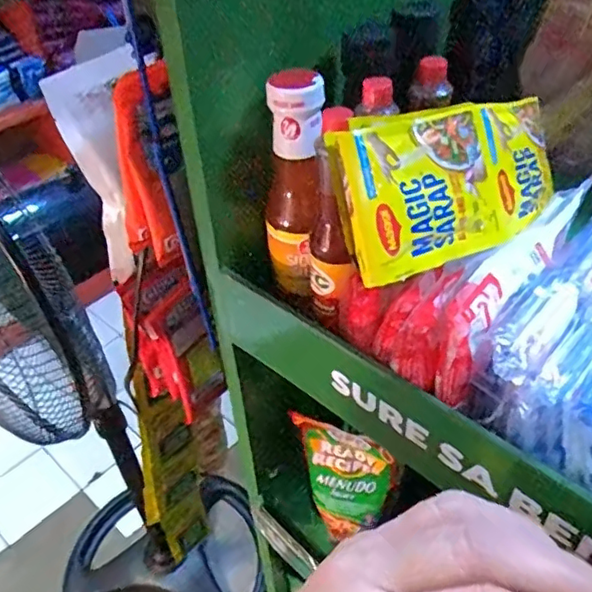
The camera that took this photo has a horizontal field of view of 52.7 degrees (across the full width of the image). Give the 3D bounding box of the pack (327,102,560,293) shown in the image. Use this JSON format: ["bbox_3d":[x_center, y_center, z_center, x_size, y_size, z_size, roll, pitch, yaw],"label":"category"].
[{"bbox_3d":[0.083,-0.057,0.297,0.137,0.071,0.020,-18,8,-28],"label":"pack"}]

